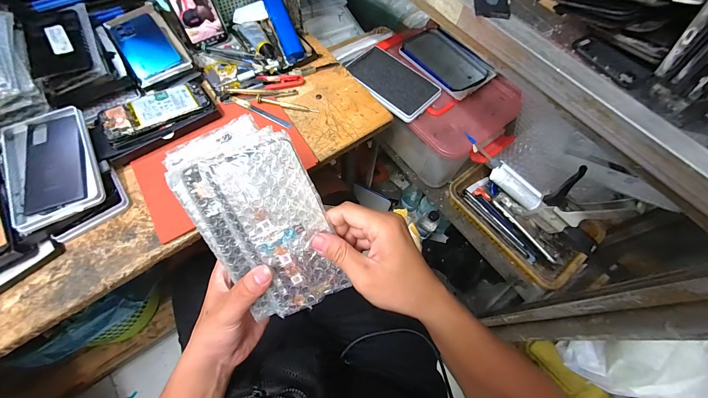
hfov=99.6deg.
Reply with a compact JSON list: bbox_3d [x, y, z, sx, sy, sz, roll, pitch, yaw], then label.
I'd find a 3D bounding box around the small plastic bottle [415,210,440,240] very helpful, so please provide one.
[{"bbox_3d":[0.237,0.076,0.955,0.058,0.151,0.058,37,69,14],"label":"small plastic bottle"}]

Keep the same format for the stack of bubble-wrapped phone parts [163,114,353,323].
[{"bbox_3d":[-0.082,0.025,0.277,0.110,0.020,0.181,-25,106,0],"label":"stack of bubble-wrapped phone parts"}]

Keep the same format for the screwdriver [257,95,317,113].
[{"bbox_3d":[-0.119,-0.170,0.537,0.109,0.013,0.015,7,65,2],"label":"screwdriver"}]

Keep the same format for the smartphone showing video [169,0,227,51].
[{"bbox_3d":[-0.295,-0.359,0.545,0.072,0.147,0.012,-29,50,-16],"label":"smartphone showing video"}]

